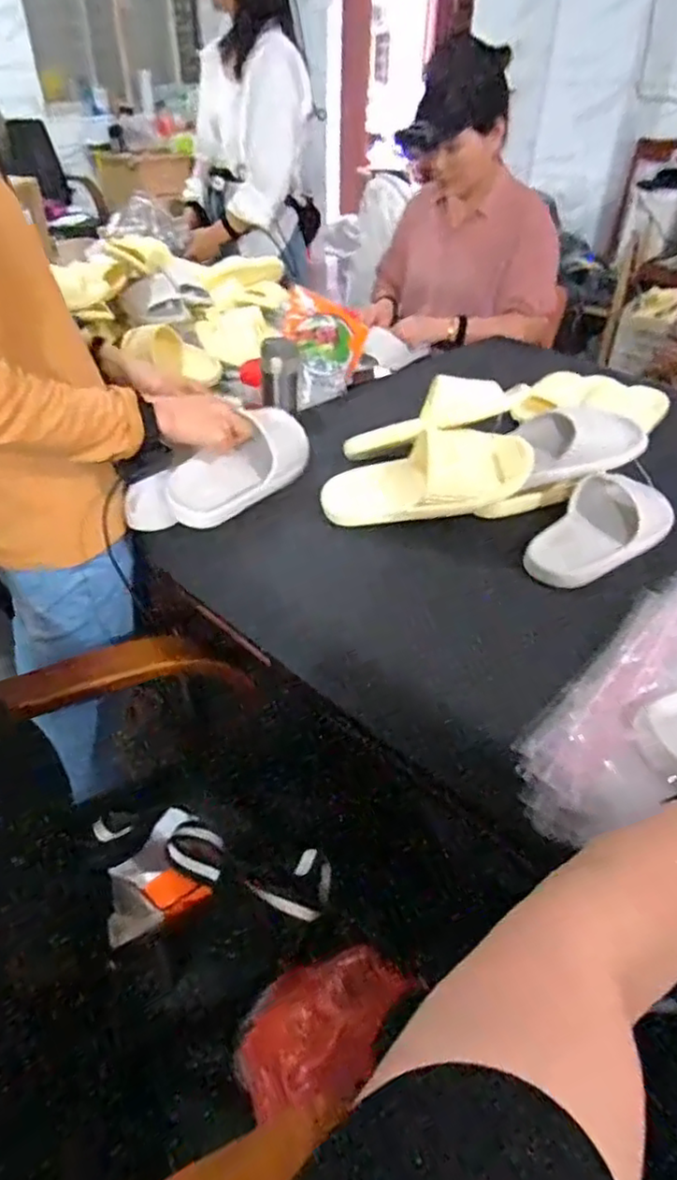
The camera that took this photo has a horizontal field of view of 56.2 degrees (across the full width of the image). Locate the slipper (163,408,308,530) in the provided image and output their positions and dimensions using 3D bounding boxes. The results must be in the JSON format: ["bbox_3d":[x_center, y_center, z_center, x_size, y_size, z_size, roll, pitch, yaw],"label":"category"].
[{"bbox_3d":[-0.129,-0.180,0.857,0.103,0.077,0.265,24,45,25],"label":"slipper"}]

